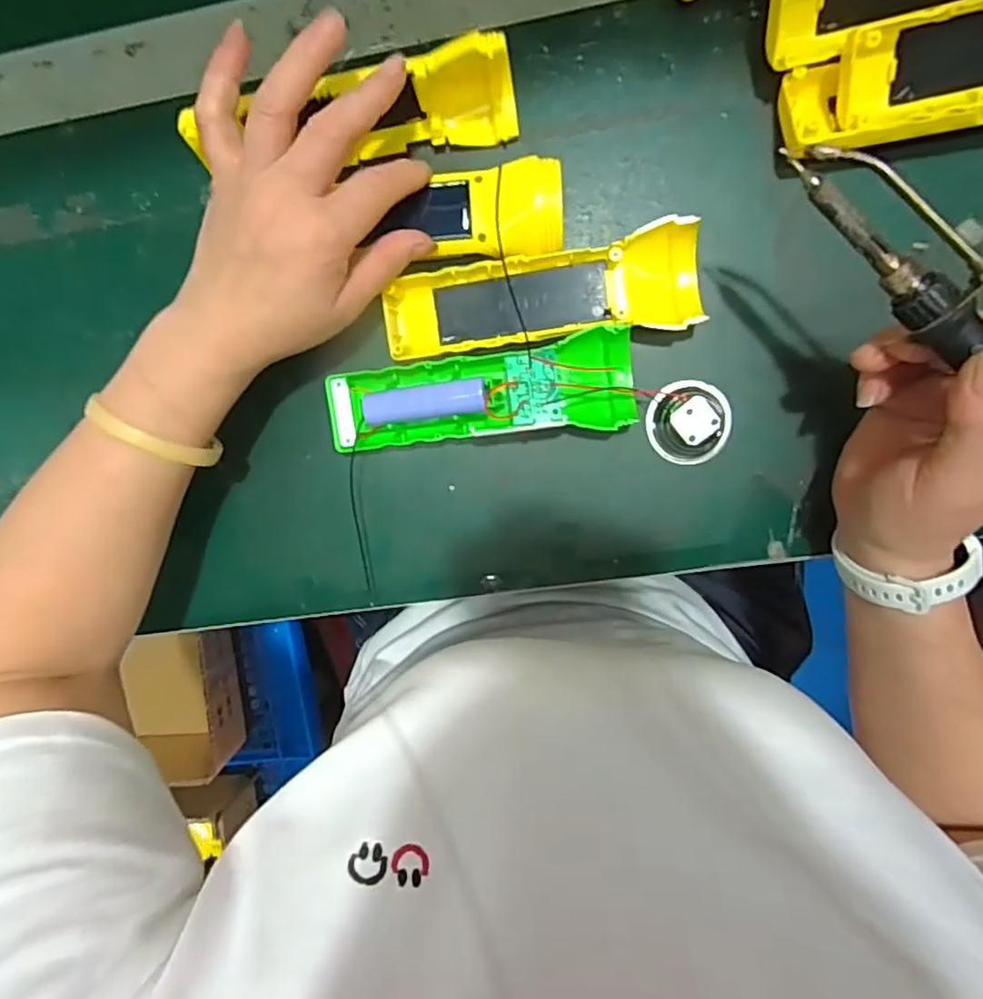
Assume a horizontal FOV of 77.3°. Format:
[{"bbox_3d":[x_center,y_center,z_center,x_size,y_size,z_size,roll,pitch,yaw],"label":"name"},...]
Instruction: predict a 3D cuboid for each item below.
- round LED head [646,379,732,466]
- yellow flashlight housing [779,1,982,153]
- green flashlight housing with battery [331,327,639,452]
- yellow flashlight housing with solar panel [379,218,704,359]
[{"bbox_3d":[0.106,-0.040,0.324,0.043,0.024,0.044,1,98,6],"label":"round LED head"},{"bbox_3d":[0.237,-0.198,0.285,0.194,0.038,0.056,-10,96,7],"label":"yellow flashlight housing"},{"bbox_3d":[-0.006,-0.056,0.331,0.163,0.027,0.047,-6,97,7],"label":"green flashlight housing with battery"},{"bbox_3d":[0.026,-0.107,0.323,0.162,0.026,0.050,-4,97,7],"label":"yellow flashlight housing with solar panel"}]

